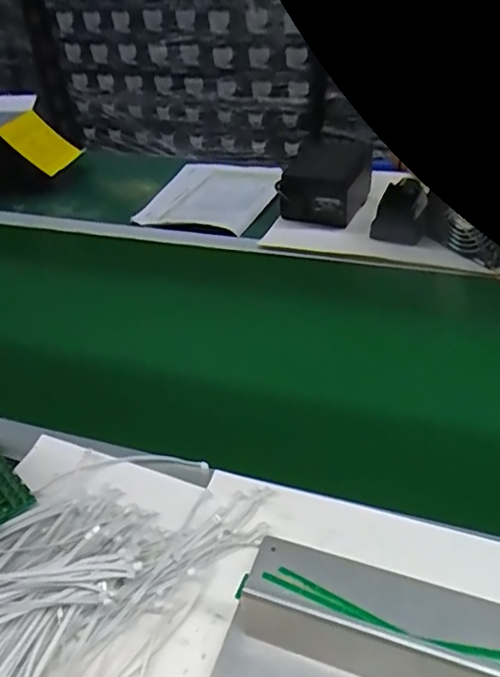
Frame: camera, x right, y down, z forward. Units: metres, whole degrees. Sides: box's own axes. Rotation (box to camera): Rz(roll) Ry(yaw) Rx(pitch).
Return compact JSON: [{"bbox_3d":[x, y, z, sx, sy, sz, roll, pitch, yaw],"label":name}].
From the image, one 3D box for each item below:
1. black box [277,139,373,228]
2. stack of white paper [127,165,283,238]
[{"bbox_3d":[0.124,-0.262,0.900,0.132,0.084,0.144,8,40,17],"label":"black box"},{"bbox_3d":[-0.063,-0.262,0.987,0.212,0.021,0.268,6,40,15],"label":"stack of white paper"}]

